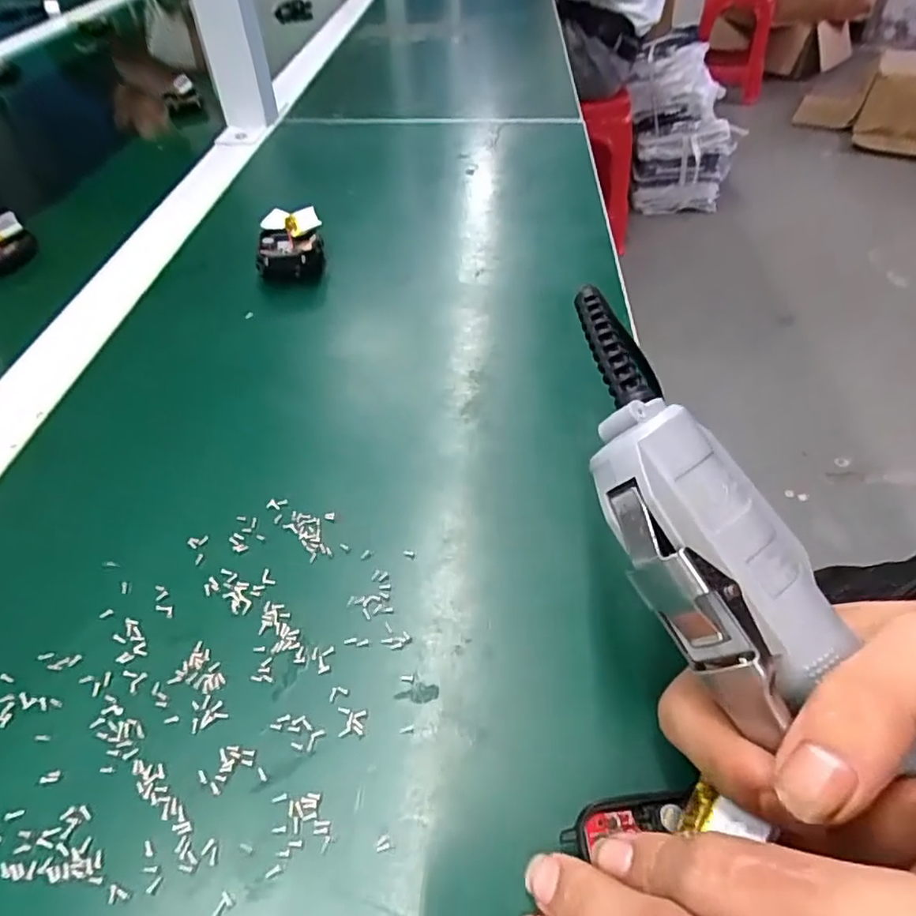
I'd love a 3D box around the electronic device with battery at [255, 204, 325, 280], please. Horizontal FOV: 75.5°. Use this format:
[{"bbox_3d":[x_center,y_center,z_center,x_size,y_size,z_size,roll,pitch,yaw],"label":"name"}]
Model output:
[{"bbox_3d":[-0.108,-0.141,0.384,0.040,0.025,0.062,-6,47,-6],"label":"electronic device with battery"}]

